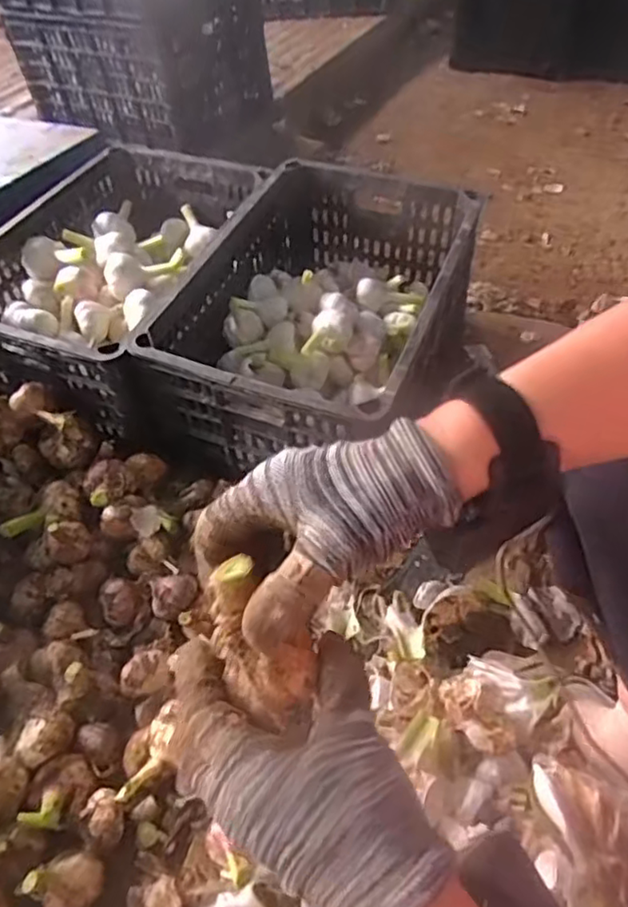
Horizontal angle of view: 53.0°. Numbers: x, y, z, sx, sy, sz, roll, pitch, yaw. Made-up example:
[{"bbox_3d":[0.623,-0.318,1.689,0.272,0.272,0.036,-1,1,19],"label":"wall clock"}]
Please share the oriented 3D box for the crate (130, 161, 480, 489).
[{"bbox_3d":[0.000,-0.165,0.815,0.316,0.209,0.416,16,52,17],"label":"crate"}]

